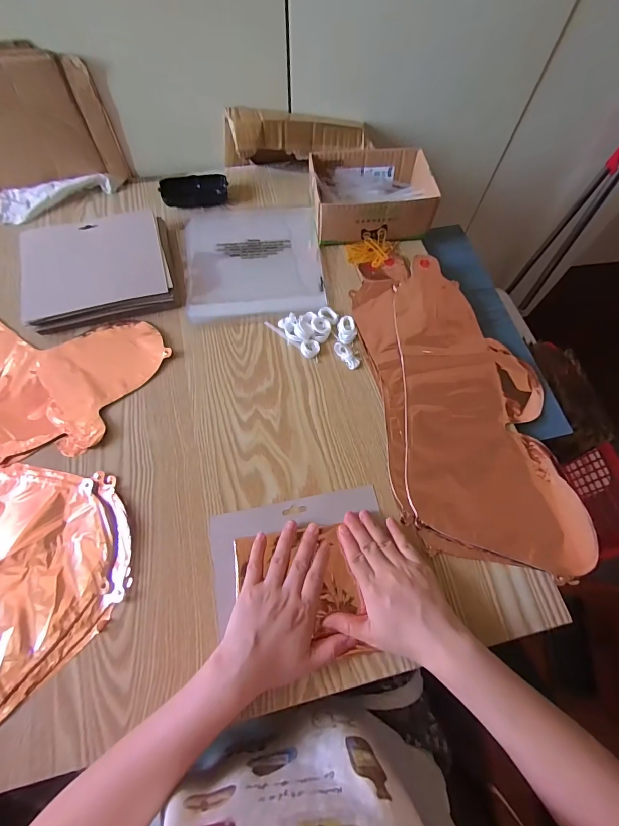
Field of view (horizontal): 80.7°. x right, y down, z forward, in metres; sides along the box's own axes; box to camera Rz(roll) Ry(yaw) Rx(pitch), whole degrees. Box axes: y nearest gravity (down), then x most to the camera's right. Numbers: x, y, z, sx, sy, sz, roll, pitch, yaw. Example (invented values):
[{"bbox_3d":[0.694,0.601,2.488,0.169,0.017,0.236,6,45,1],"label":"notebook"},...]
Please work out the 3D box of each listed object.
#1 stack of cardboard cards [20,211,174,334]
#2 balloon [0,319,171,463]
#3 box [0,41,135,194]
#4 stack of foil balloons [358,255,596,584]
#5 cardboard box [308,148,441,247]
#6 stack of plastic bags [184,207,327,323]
[{"bbox_3d":[-0.310,-0.213,0.533,0.206,0.035,0.182,-14,66,-8],"label":"stack of cardboard cards"},{"bbox_3d":[-0.425,-0.062,0.479,0.417,0.010,0.217,14,66,5],"label":"balloon"},{"bbox_3d":[-0.442,-0.418,0.539,0.276,0.173,0.033,-8,66,-5],"label":"box"},{"bbox_3d":[0.195,-0.030,0.471,0.219,0.023,0.435,-7,66,-4],"label":"stack of foil balloons"},{"bbox_3d":[0.095,-0.345,0.579,0.182,0.062,0.139,-5,66,-4],"label":"cardboard box"},{"bbox_3d":[-0.089,-0.246,0.575,0.209,0.009,0.228,-5,66,-3],"label":"stack of plastic bags"}]

